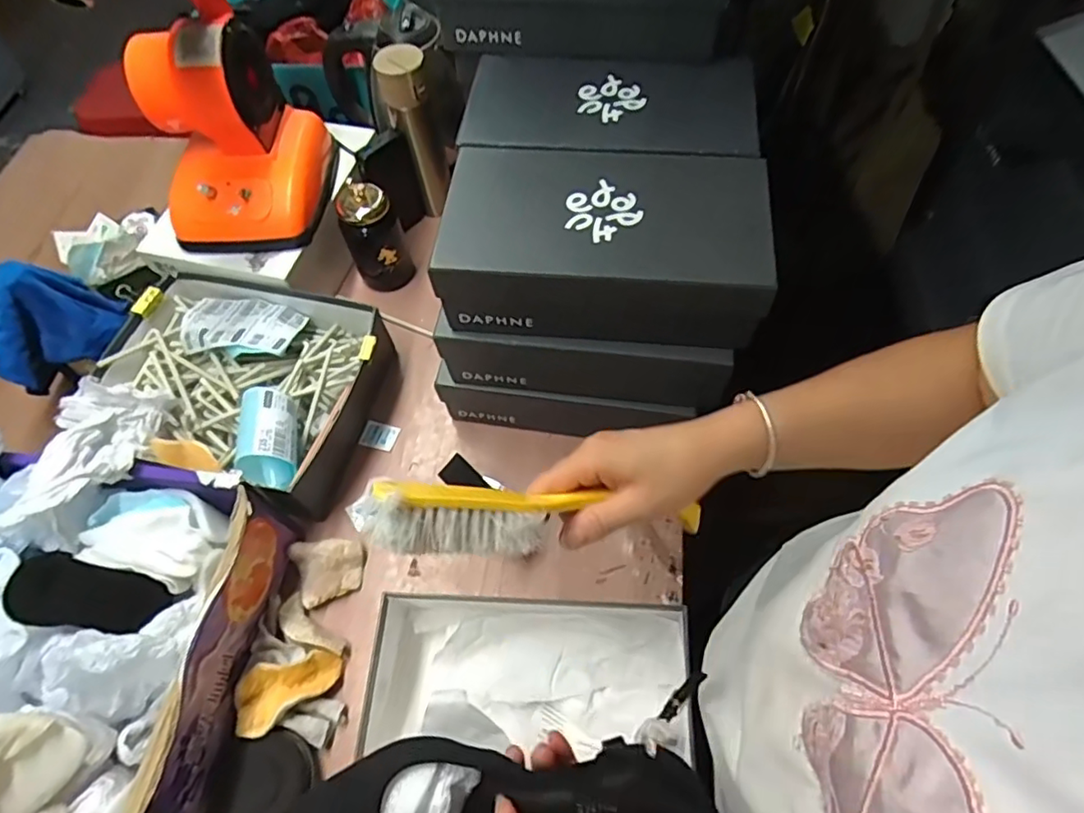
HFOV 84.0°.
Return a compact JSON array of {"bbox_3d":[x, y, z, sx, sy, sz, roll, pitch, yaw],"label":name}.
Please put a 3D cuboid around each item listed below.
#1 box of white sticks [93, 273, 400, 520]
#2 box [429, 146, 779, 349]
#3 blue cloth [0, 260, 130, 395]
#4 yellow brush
[{"bbox_3d":[-0.375,-0.035,0.760,0.322,0.098,0.266,19,64,13],"label":"box of white sticks"},{"bbox_3d":[0.060,-0.159,0.583,0.295,0.098,0.160,5,61,5],"label":"box"},{"bbox_3d":[-0.593,-0.103,0.718,0.145,0.122,0.082,-39,66,-17],"label":"blue cloth"},{"bbox_3d":[0.007,0.068,0.374,0.223,0.029,0.045,5,57,-28],"label":"yellow brush"}]

